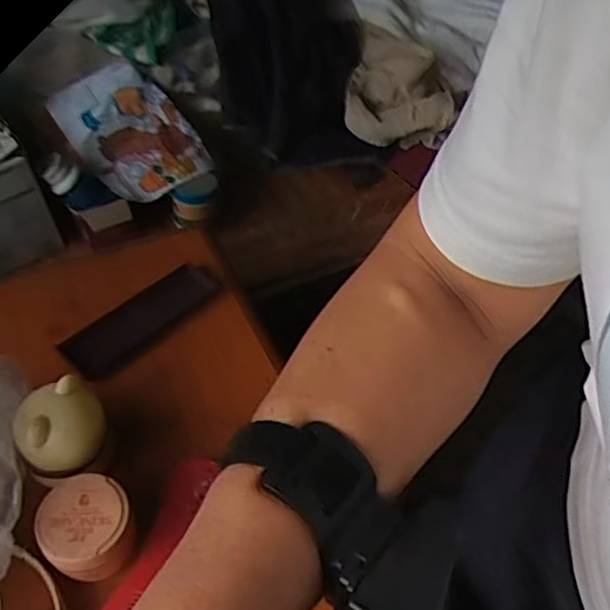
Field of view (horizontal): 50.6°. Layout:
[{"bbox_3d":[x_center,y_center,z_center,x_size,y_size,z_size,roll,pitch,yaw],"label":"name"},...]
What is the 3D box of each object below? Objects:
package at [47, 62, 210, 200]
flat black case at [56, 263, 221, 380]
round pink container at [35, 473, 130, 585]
[{"bbox_3d":[-0.240,-0.242,0.908,0.154,0.032,0.190,-40,92,-21],"label":"package"},{"bbox_3d":[-0.157,0.008,0.617,0.050,0.009,0.157,38,57,26],"label":"flat black case"},{"bbox_3d":[-0.155,0.159,0.461,0.060,0.036,0.065,1,49,-2],"label":"round pink container"}]

